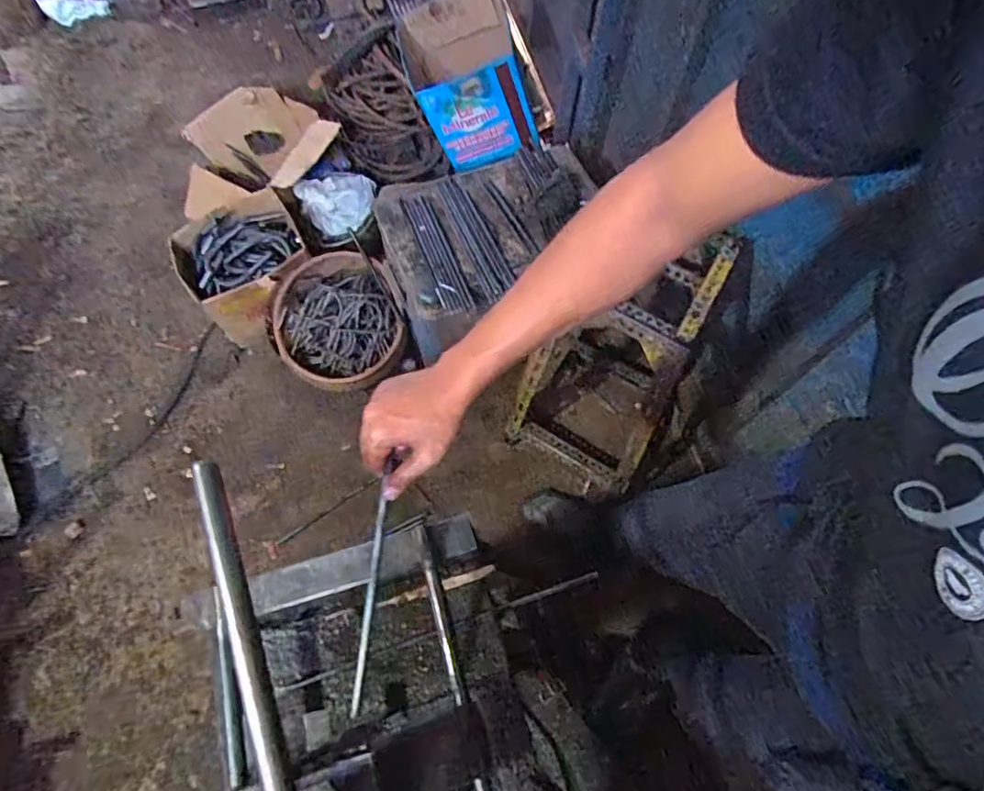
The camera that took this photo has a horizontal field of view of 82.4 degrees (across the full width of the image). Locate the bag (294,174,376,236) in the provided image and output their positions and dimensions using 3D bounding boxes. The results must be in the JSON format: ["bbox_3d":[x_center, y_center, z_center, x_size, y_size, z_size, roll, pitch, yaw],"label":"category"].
[{"bbox_3d":[-0.405,-0.530,1.518,0.195,0.081,0.200,-33,71,-15],"label":"bag"}]

